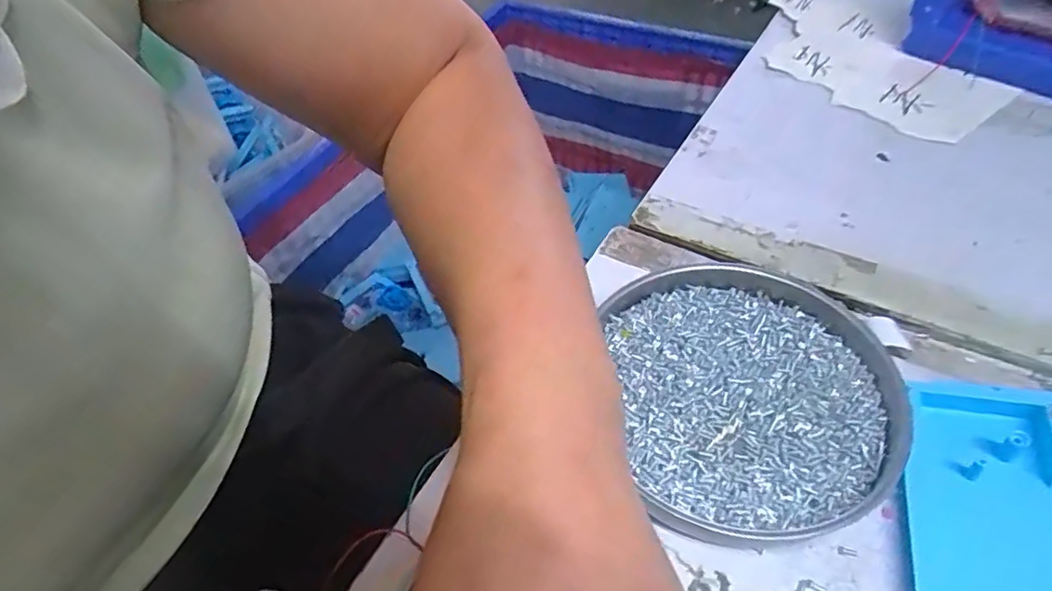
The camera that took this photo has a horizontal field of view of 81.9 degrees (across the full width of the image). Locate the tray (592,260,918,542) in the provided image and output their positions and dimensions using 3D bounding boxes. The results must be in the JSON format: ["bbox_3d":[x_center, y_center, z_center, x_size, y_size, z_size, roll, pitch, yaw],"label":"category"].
[{"bbox_3d":[0.104,0.040,0.277,0.119,0.018,0.129,-3,49,3],"label":"tray"}]

